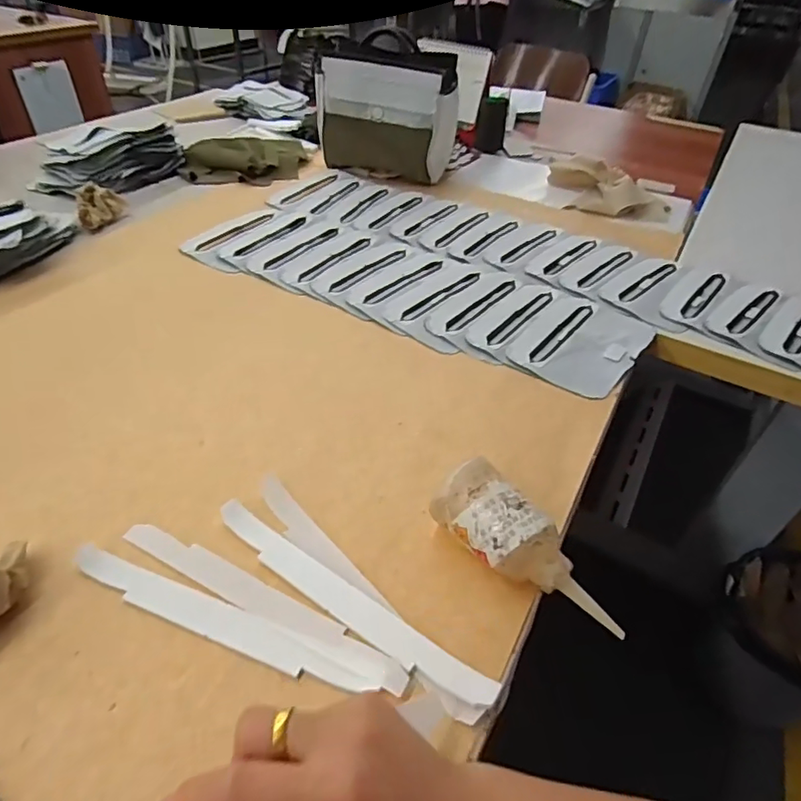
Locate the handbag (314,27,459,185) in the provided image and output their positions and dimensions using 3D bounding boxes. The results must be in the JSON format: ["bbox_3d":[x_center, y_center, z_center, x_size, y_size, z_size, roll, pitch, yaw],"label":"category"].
[{"bbox_3d":[-0.028,-0.541,0.987,0.258,0.213,0.091,15,45,11],"label":"handbag"}]

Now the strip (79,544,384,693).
[{"bbox_3d":[-0.136,0.162,0.388,0.253,0.006,0.027,16,45,14],"label":"strip"}]

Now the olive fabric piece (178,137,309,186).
[{"bbox_3d":[-0.300,-0.470,1.014,0.240,0.048,0.123,-9,45,-12],"label":"olive fabric piece"}]

